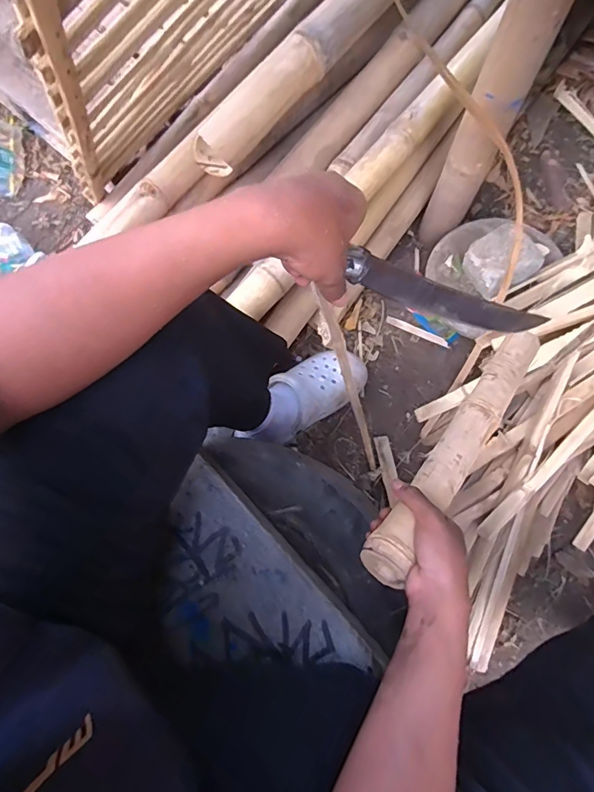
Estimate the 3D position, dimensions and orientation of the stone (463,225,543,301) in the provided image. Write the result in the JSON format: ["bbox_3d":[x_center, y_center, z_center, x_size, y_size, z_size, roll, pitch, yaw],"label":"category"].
[{"bbox_3d":[0.375,-0.248,0.853,0.106,0.081,0.103,-32,76,-7],"label":"stone"}]

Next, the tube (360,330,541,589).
[{"bbox_3d":[0.207,0.049,0.568,0.050,0.046,0.403,38,61,11],"label":"tube"}]

